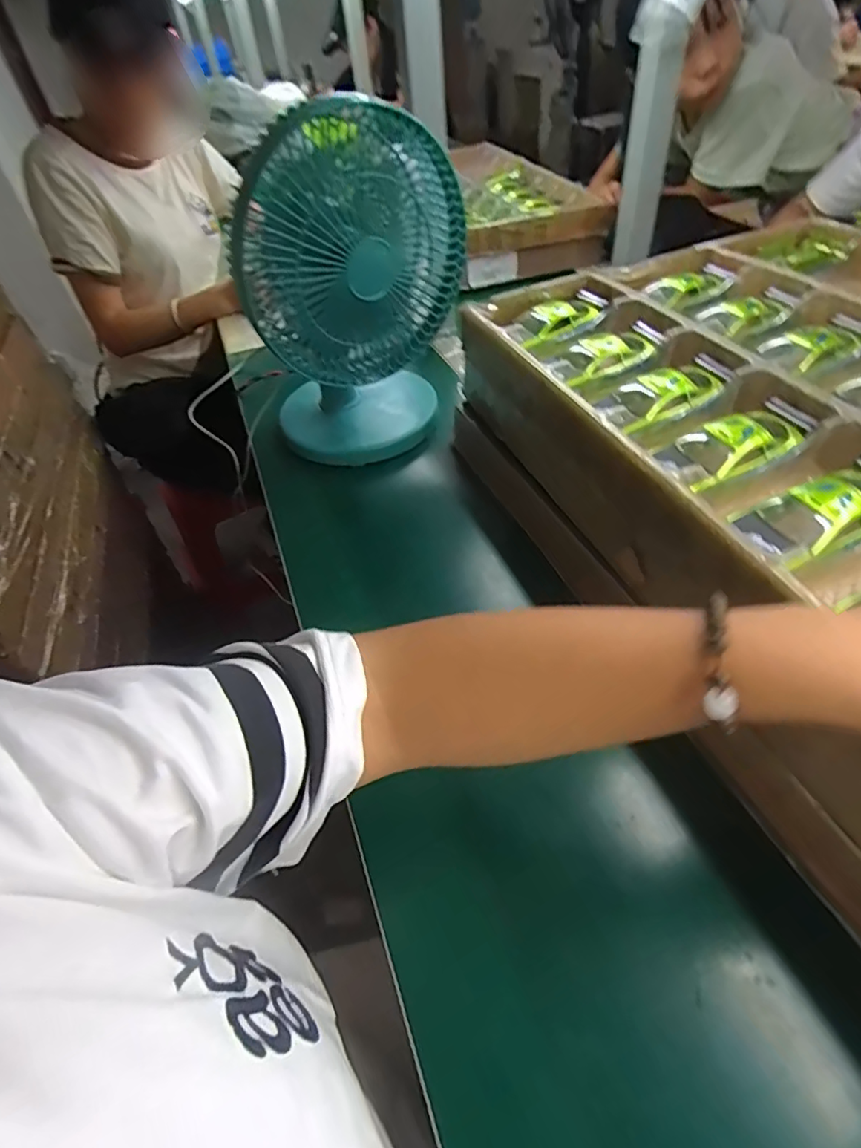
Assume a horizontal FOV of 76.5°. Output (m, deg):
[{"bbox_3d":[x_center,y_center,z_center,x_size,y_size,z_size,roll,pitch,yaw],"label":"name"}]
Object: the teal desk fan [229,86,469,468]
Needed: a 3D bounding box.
[{"bbox_3d":[-0.084,-0.298,0.589,0.225,0.305,0.162,-24,48,-16],"label":"teal desk fan"}]

